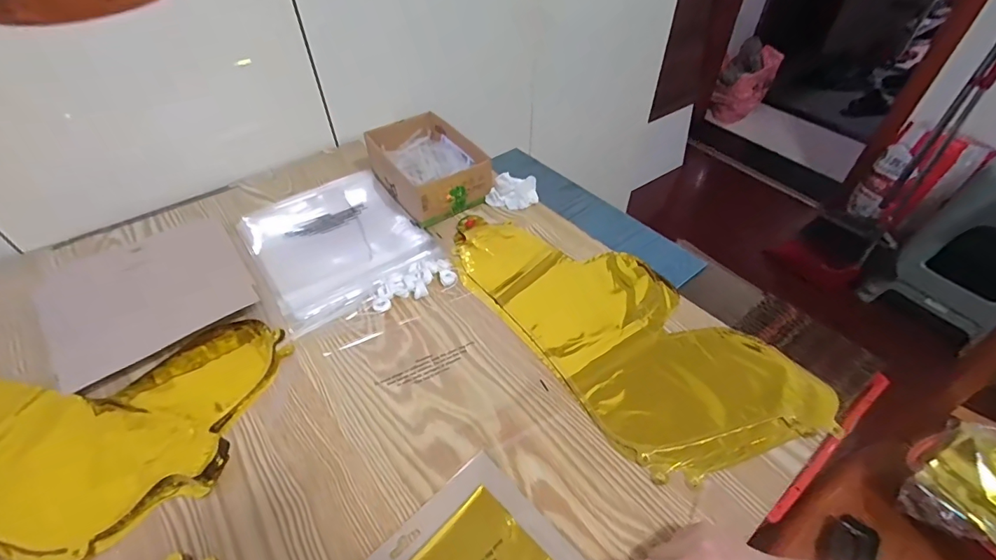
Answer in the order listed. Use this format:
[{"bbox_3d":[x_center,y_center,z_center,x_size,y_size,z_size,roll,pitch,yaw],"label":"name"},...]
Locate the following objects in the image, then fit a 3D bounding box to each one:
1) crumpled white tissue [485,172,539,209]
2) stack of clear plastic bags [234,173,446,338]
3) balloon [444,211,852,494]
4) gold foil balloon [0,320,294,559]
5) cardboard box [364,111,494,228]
[{"bbox_3d":[0.022,-0.132,0.672,0.077,0.034,0.041,5,46,6],"label":"crumpled white tissue"},{"bbox_3d":[-0.221,-0.058,0.620,0.207,0.011,0.258,-28,51,-24],"label":"stack of clear plastic bags"},{"bbox_3d":[0.123,0.040,0.523,0.204,0.013,0.436,-31,53,-26],"label":"balloon"},{"bbox_3d":[-0.440,0.122,0.449,0.383,0.013,0.237,8,46,8],"label":"gold foil balloon"},{"bbox_3d":[-0.105,-0.173,0.685,0.128,0.063,0.188,-26,51,-23],"label":"cardboard box"}]

